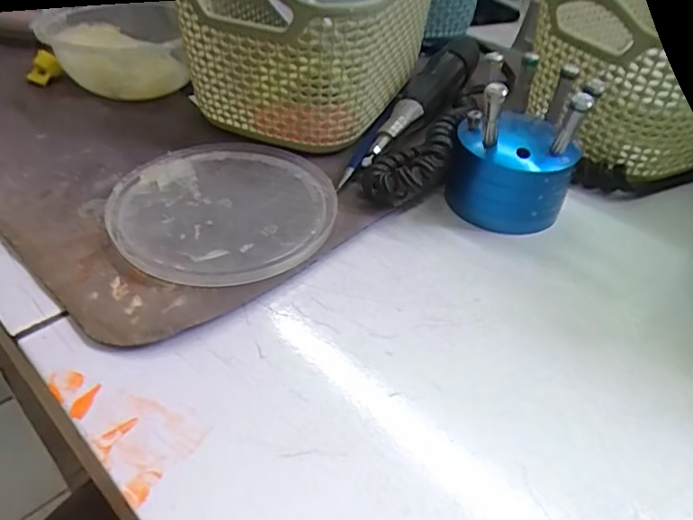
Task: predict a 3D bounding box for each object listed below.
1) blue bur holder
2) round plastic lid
[{"bbox_3d":[0.083,-0.056,0.259,0.058,0.070,0.059,21,44,18],"label":"blue bur holder"},{"bbox_3d":[-0.059,-0.027,0.260,0.102,0.009,0.104,2,43,-1],"label":"round plastic lid"}]

